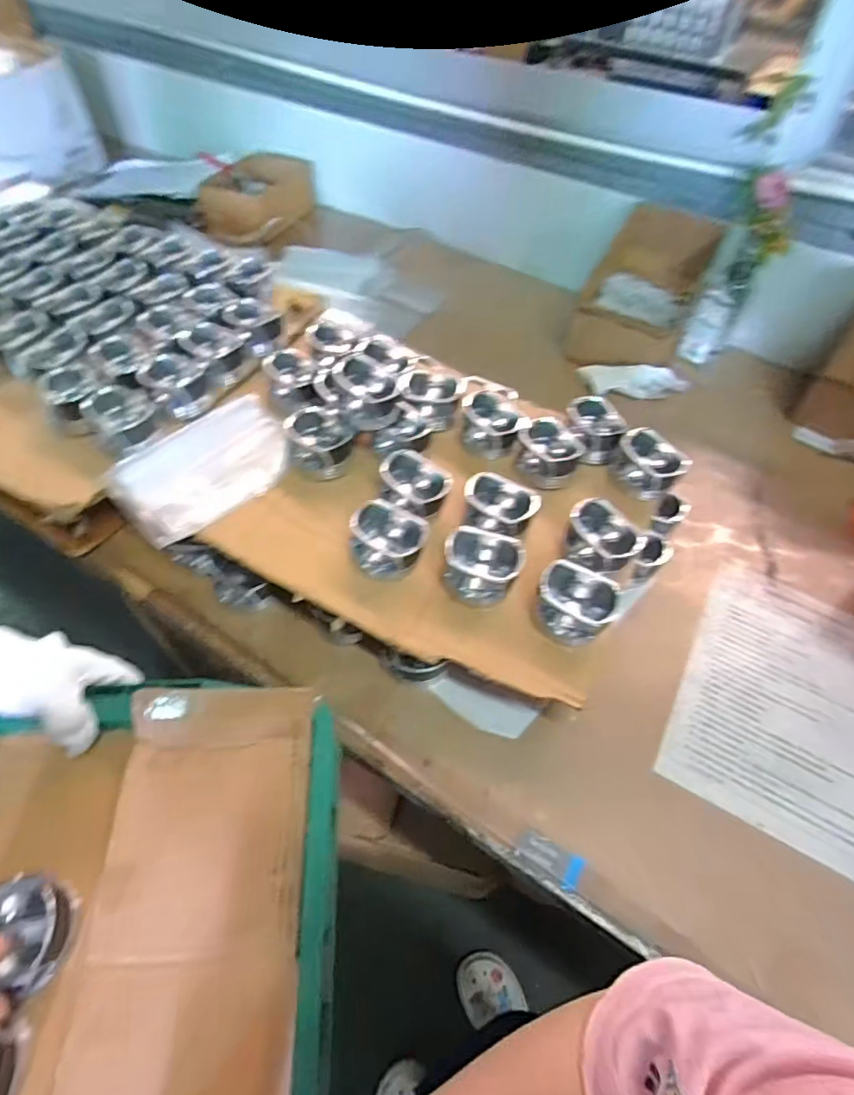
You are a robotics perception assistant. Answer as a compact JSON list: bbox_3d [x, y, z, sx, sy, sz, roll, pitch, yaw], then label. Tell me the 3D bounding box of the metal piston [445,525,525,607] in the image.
[{"bbox_3d":[0.058,0.020,0.563,0.080,0.045,0.064,4,53,1],"label":"metal piston"}]

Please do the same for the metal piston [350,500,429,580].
[{"bbox_3d":[-0.038,-0.007,0.577,0.081,0.047,0.070,8,53,4],"label":"metal piston"}]

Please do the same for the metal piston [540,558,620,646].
[{"bbox_3d":[0.141,0.057,0.533,0.074,0.045,0.069,1,53,-2],"label":"metal piston"}]

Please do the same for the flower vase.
[{"bbox_3d":[0.444,-0.424,0.773,0.103,0.341,0.104,29,57,18],"label":"flower vase"}]

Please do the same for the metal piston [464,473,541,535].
[{"bbox_3d":[0.080,-0.041,0.609,0.080,0.044,0.064,25,56,15],"label":"metal piston"}]

